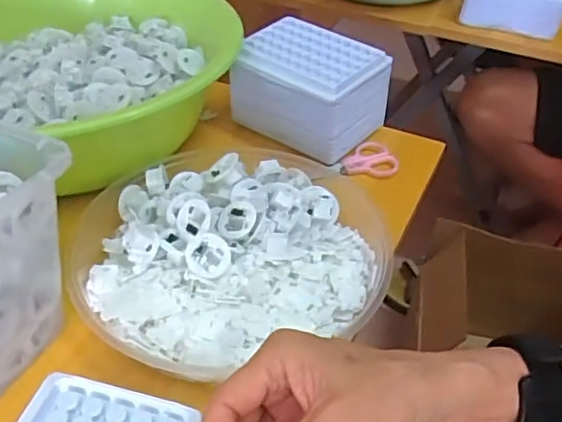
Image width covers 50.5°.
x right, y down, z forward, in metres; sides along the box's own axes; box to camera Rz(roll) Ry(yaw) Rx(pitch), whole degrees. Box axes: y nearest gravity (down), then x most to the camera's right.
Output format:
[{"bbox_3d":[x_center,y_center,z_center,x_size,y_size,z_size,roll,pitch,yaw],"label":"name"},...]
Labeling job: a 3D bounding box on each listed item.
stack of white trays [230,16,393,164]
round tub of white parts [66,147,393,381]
[{"bbox_3d":[0.029,-0.121,0.590,0.137,0.086,0.093,27,46,24],"label":"stack of white trays"},{"bbox_3d":[-0.036,0.026,0.461,0.238,0.056,0.224,2,41,-2],"label":"round tub of white parts"}]

